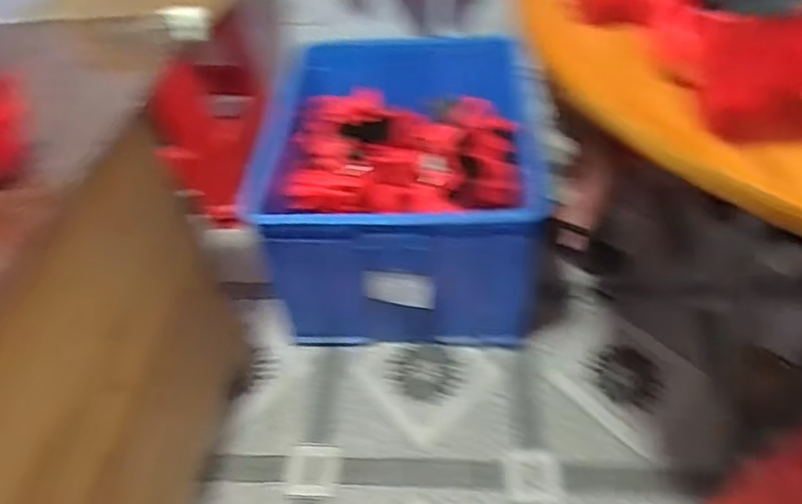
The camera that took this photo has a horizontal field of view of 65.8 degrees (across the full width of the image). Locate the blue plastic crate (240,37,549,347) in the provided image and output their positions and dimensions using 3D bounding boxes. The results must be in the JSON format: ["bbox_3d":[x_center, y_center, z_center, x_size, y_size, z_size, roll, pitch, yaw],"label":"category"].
[{"bbox_3d":[-0.006,-0.146,1.270,0.498,0.283,0.638,-1,44,4],"label":"blue plastic crate"}]

